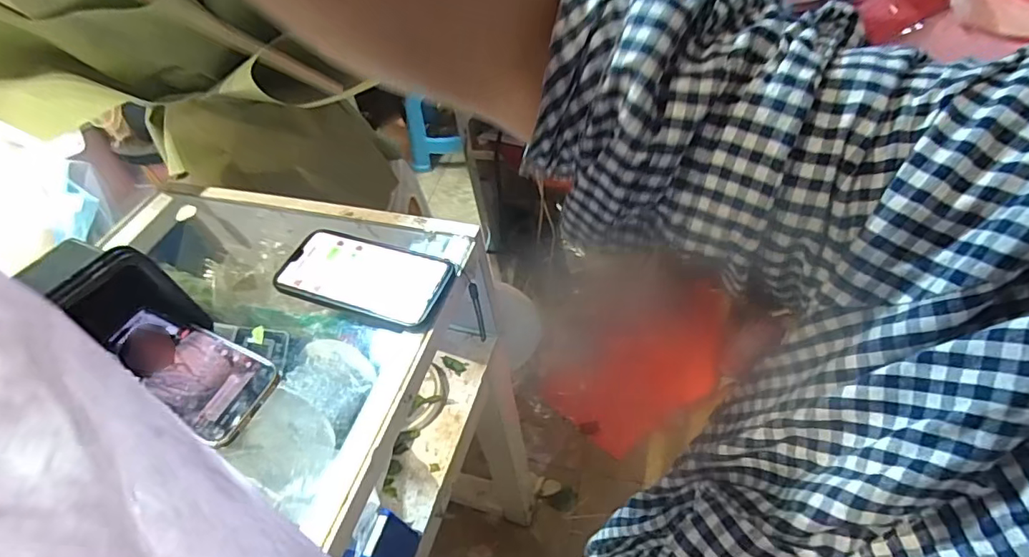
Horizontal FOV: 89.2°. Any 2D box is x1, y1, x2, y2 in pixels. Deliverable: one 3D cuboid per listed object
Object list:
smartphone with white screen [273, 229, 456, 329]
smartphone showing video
[{"bbox_3d":[-0.136,-0.003,0.473,0.156,0.015,0.074,14,53,16],"label":"smartphone with white screen"},{"bbox_3d":[-0.261,0.073,0.415,0.144,0.007,0.068,22,56,12],"label":"smartphone showing video"}]

